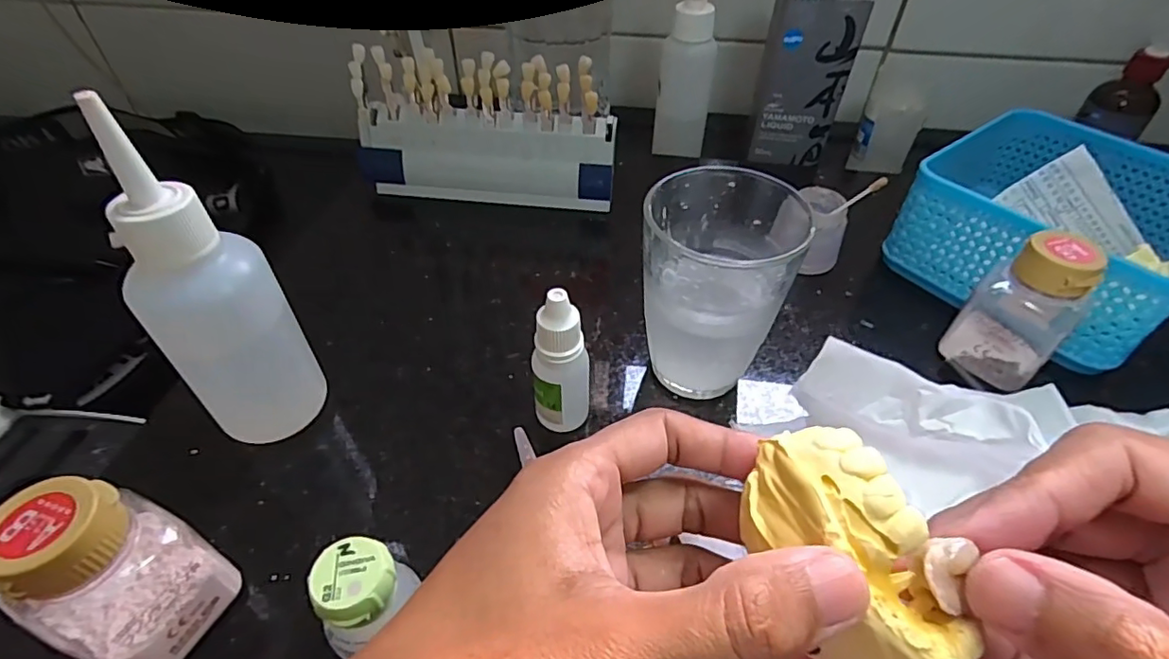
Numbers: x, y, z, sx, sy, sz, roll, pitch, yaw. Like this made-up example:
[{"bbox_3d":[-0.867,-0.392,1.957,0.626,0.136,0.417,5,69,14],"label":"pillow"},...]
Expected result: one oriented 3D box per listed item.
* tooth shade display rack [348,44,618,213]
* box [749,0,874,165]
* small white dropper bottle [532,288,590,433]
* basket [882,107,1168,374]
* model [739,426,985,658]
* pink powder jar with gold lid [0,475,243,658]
[{"bbox_3d":[-0.066,-0.130,0.374,0.176,0.084,0.034,5,46,5],"label":"tooth shade display rack"},{"bbox_3d":[0.158,-0.187,0.407,0.061,0.114,0.050,12,47,11],"label":"box"},{"bbox_3d":[-0.010,0.018,0.239,0.024,0.076,0.018,-5,46,-5],"label":"small white dropper bottle"},{"bbox_3d":[0.268,-0.061,0.317,0.132,0.054,0.129,-32,54,-27],"label":"basket"},{"bbox_3d":[0.062,0.054,0.129,0.033,0.020,0.066,-17,62,-12],"label":"model"},{"bbox_3d":[-0.147,0.081,0.179,0.031,0.078,0.041,19,48,18],"label":"pink powder jar with gold lid"}]

